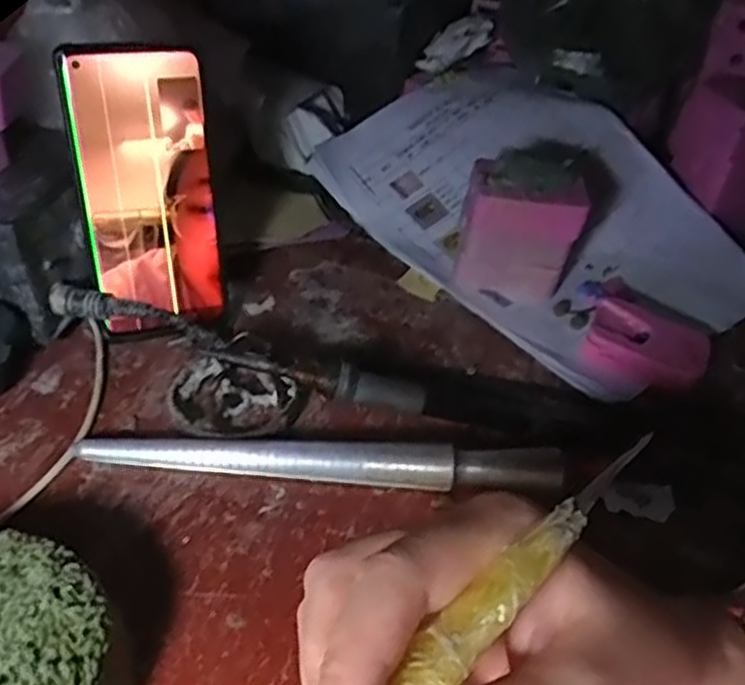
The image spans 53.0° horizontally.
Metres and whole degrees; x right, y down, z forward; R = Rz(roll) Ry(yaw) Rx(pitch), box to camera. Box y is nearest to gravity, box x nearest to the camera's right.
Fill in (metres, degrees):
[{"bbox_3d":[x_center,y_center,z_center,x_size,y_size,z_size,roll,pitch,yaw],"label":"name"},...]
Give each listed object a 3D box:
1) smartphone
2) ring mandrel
[{"bbox_3d":[-0.125,-0.079,0.412,0.071,0.157,0.007,-9,25,-17],"label":"smartphone"},{"bbox_3d":[-0.023,0.061,0.371,0.233,0.020,0.021,3,42,-4],"label":"ring mandrel"}]

